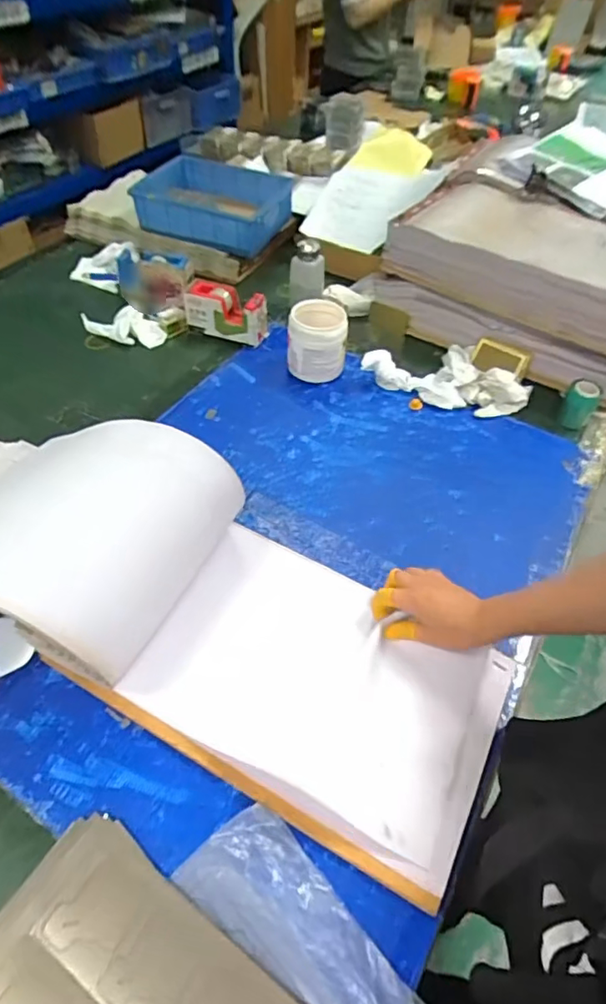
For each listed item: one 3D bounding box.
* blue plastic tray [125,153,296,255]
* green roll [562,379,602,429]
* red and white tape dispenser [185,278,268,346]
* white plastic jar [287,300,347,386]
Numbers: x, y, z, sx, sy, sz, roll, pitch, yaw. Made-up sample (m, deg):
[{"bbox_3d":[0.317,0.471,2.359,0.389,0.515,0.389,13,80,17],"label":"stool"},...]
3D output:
[{"bbox_3d":[-0.172,-0.582,1.068,0.285,0.081,0.194,10,51,5],"label":"blue plastic tray"},{"bbox_3d":[0.442,-0.156,0.879,0.050,0.066,0.045,30,55,19],"label":"green roll"},{"bbox_3d":[-0.134,-0.330,0.962,0.141,0.087,0.043,14,51,6],"label":"red and white tape dispenser"},{"bbox_3d":[0.022,-0.262,0.907,0.092,0.106,0.085,2,51,-3],"label":"white plastic jar"}]

